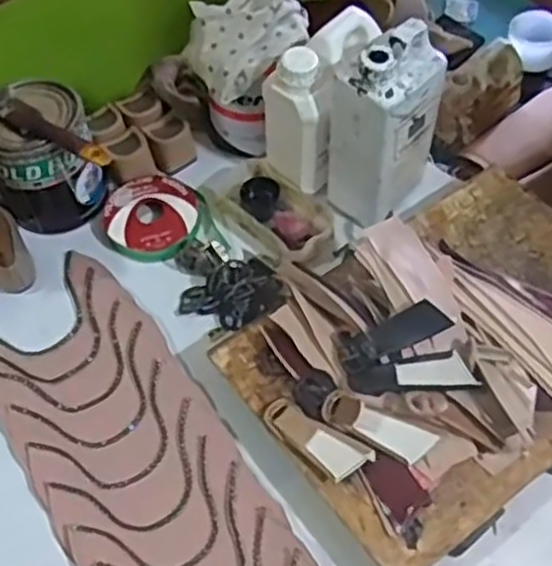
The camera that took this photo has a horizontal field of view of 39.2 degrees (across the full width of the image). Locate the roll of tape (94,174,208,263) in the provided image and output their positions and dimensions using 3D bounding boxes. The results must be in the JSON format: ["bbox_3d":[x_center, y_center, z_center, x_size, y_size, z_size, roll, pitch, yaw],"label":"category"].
[{"bbox_3d":[-0.132,-0.070,0.817,0.107,0.018,0.103,-1,58,1],"label":"roll of tape"}]

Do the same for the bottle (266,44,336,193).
[{"bbox_3d":[0.024,-0.161,0.768,0.074,0.139,0.045,35,65,21],"label":"bottle"}]

